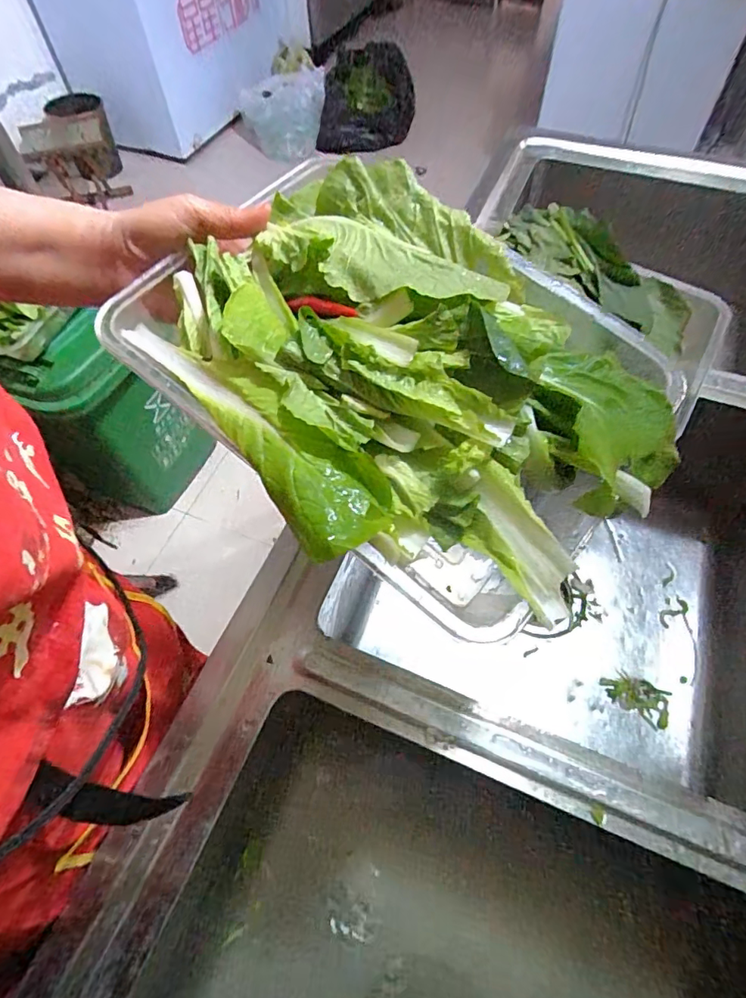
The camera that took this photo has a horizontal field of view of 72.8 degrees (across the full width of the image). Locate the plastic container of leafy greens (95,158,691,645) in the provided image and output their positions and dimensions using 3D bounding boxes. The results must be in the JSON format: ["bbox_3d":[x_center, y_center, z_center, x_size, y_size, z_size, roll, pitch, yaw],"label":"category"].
[{"bbox_3d":[0.017,-0.087,0.314,0.315,0.077,0.242,37,67,22],"label":"plastic container of leafy greens"}]

